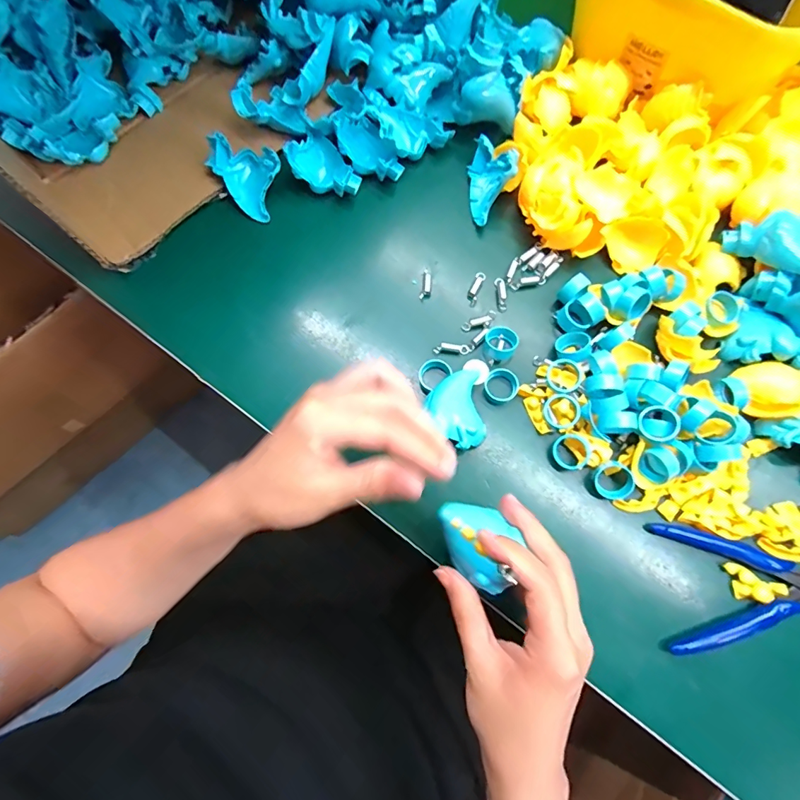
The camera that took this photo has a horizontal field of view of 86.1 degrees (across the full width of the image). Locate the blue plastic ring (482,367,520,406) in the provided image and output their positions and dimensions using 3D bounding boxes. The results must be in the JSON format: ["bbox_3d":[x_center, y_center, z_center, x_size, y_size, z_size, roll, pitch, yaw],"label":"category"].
[{"bbox_3d":[0.078,-0.010,0.334,0.025,0.014,0.026,-1,74,2],"label":"blue plastic ring"}]

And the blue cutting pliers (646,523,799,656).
[{"bbox_3d":[0.229,0.122,0.288,0.104,0.009,0.079,-5,74,1],"label":"blue cutting pliers"}]

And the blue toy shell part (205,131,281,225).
[{"bbox_3d":[-0.140,-0.199,0.377,0.064,0.031,0.054,22,76,8],"label":"blue toy shell part"}]

